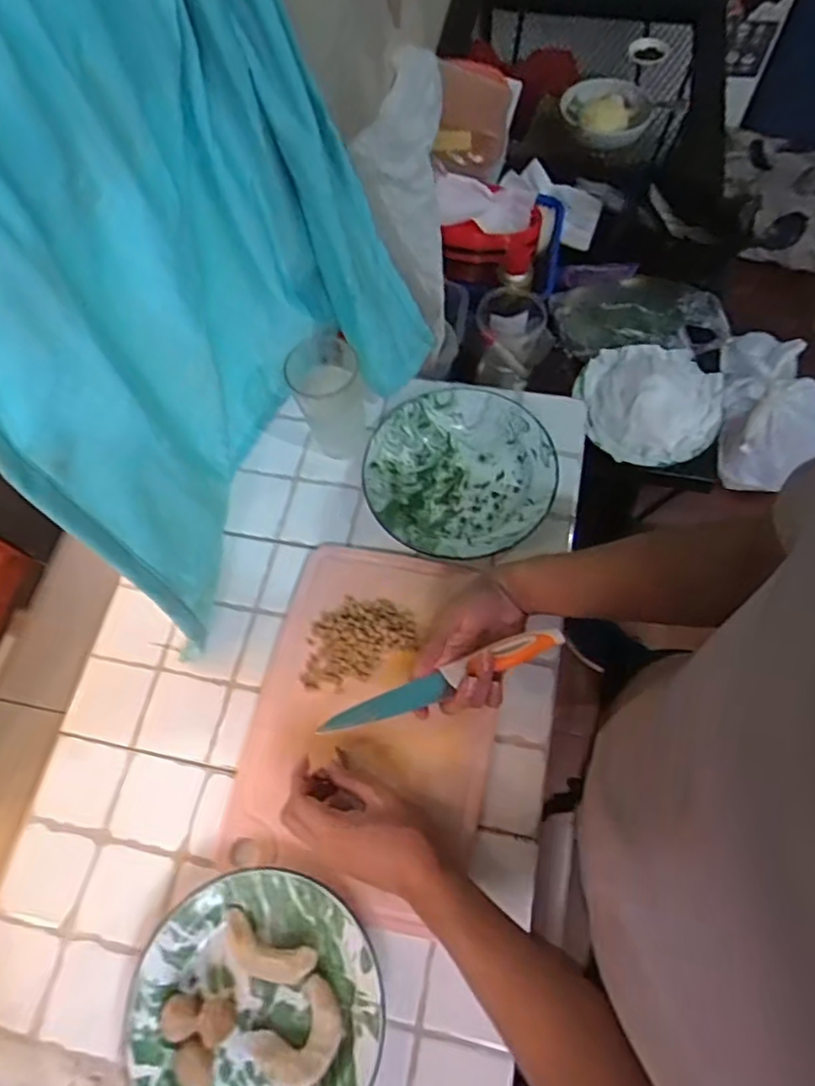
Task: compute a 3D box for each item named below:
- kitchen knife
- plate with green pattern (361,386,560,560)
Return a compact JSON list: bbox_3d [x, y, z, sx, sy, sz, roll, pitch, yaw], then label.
[{"bbox_3d":[0.031,0.133,0.597,0.243,0.015,0.028,-23,67,5],"label":"kitchen knife"},{"bbox_3d":[0.059,-0.079,0.722,0.205,0.035,0.207,-1,67,3],"label":"plate with green pattern"}]

